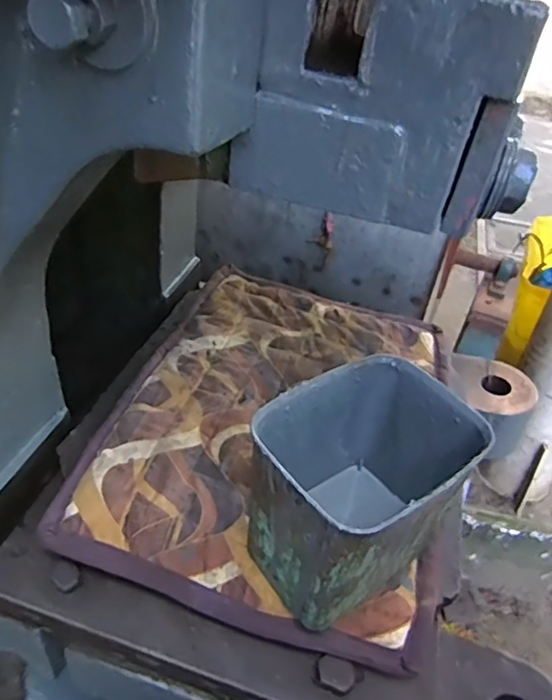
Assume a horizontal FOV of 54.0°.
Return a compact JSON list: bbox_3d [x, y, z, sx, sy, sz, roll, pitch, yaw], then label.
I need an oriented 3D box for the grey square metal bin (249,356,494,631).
[{"bbox_3d":[0.068,0.106,0.436,0.178,0.144,0.116,-26,47,-35],"label":"grey square metal bin"}]

